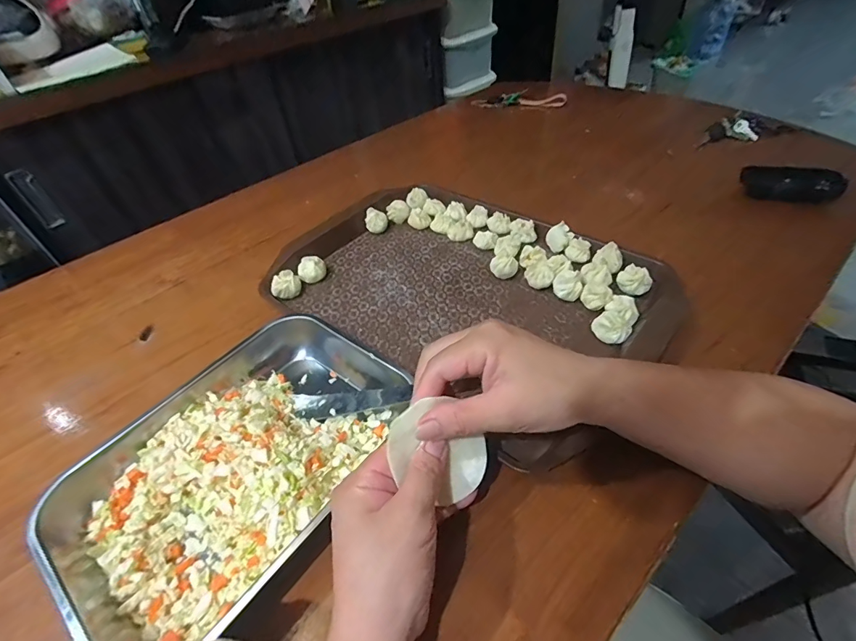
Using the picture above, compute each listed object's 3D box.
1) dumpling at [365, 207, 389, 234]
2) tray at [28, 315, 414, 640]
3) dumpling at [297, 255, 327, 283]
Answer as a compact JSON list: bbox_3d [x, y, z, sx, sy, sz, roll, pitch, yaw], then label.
[{"bbox_3d":[-0.070,-0.135,0.563,0.030,0.025,0.030,-10,45,-3],"label":"dumpling"},{"bbox_3d":[-0.162,0.101,0.338,0.213,0.038,0.255,25,53,28],"label":"tray"},{"bbox_3d":[-0.139,-0.060,0.500,0.033,0.025,0.027,-21,47,-14],"label":"dumpling"}]

